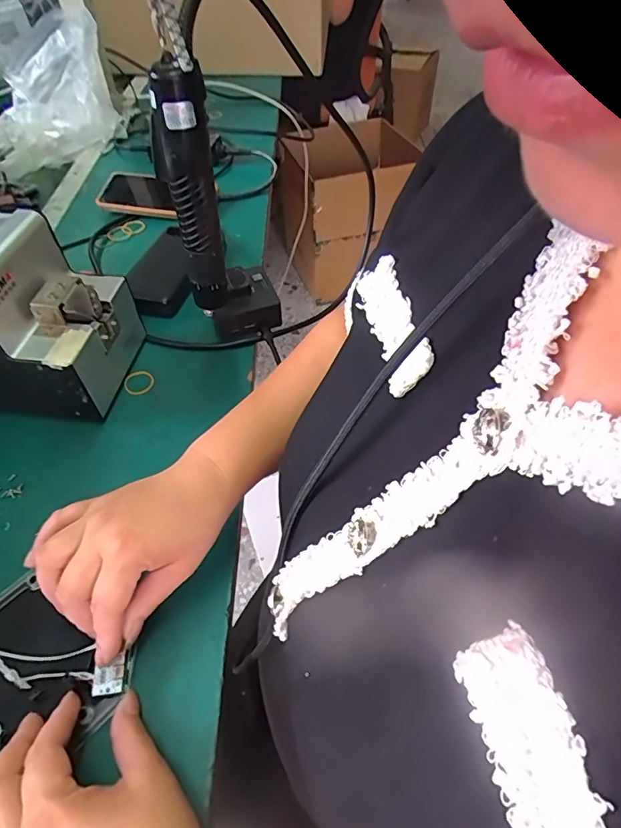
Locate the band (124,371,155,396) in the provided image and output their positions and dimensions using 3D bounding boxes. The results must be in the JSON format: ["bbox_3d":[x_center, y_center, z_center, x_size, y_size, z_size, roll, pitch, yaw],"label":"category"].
[{"bbox_3d":[-0.175,-0.032,0.491,0.031,0.004,0.030,0,51,0],"label":"band"}]

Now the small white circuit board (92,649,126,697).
[{"bbox_3d":[-0.130,0.171,0.311,0.020,0.004,0.018,-8,69,-5],"label":"small white circuit board"}]

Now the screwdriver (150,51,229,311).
[{"bbox_3d":[-0.099,-0.181,0.408,0.047,0.187,0.038,-14,51,-9],"label":"screwdriver"}]

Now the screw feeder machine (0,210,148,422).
[{"bbox_3d":[-0.292,-0.095,0.455,0.205,0.144,0.125,7,51,6],"label":"screw feeder machine"}]

